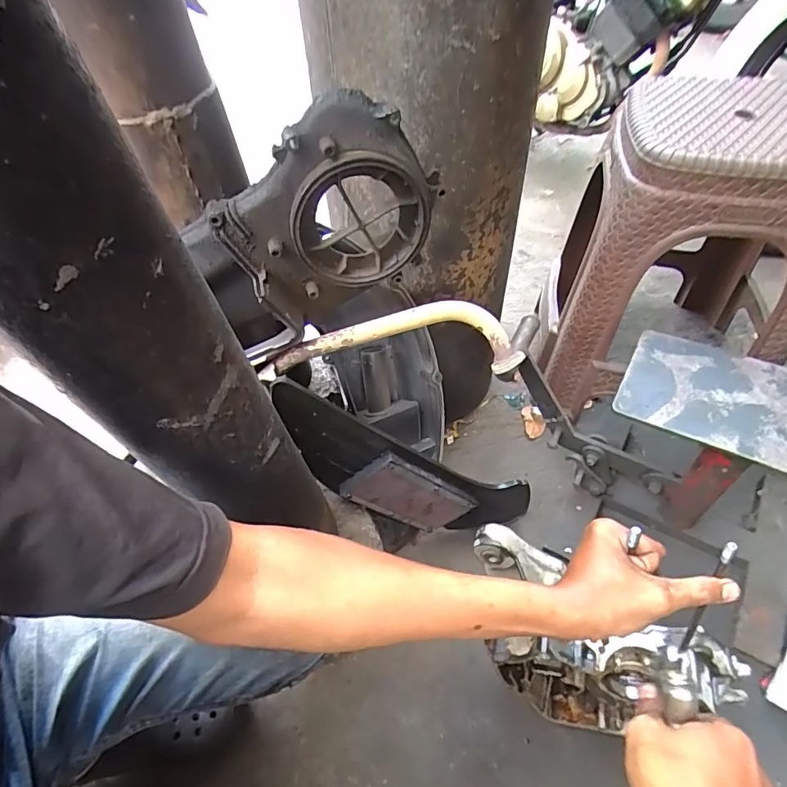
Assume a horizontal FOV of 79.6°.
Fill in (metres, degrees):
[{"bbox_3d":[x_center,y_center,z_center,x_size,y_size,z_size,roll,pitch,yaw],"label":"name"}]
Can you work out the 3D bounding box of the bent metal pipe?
[{"bbox_3d":[-0.006,-0.061,0.541,0.303,0.061,0.059,0,50,4],"label":"bent metal pipe"}]

